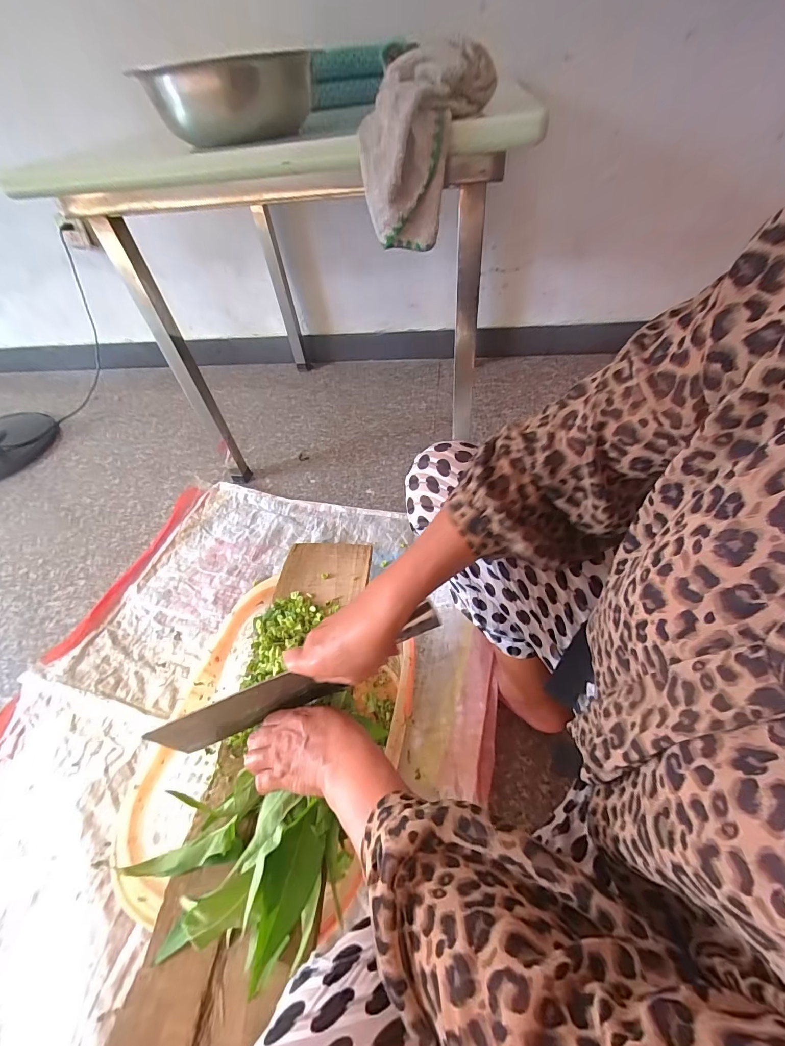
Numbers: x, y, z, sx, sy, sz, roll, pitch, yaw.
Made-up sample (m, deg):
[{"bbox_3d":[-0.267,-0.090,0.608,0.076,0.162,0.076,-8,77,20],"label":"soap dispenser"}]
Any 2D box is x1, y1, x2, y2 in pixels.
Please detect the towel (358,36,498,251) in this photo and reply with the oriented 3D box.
[{"bbox_3d":[0.037,-0.526,0.530,0.108,0.102,0.270,17,84,19],"label":"towel"}]

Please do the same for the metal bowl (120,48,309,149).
[{"bbox_3d":[-0.224,-0.615,0.576,0.206,0.085,0.215,-5,50,1],"label":"metal bowl"}]

